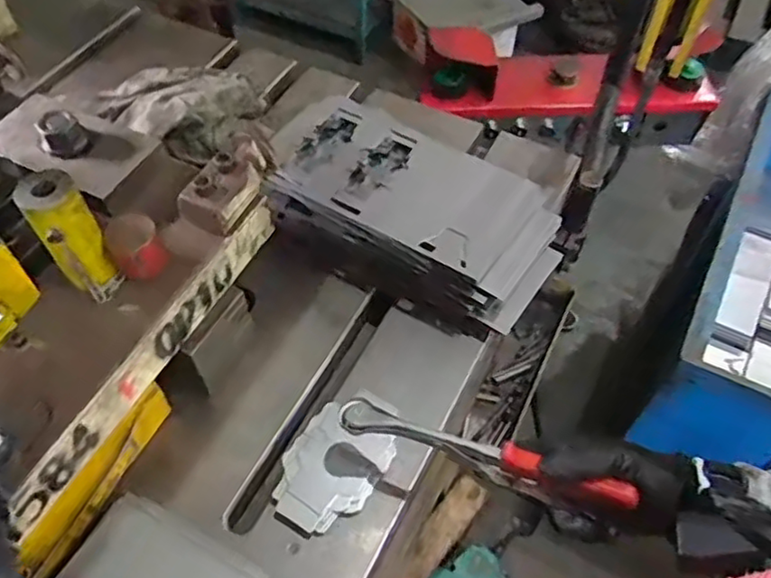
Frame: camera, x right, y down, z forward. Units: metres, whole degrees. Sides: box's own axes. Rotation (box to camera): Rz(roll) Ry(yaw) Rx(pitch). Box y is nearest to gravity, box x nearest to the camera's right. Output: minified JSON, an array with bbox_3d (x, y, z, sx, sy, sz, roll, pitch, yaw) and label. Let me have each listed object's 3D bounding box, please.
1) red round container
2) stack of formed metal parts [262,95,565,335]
[{"bbox_3d":[-0.195,-0.033,0.507,0.040,0.035,0.041,0,55,0],"label":"red round container"},{"bbox_3d":[0.019,-0.085,0.685,0.310,0.087,0.164,26,59,18],"label":"stack of formed metal parts"}]

